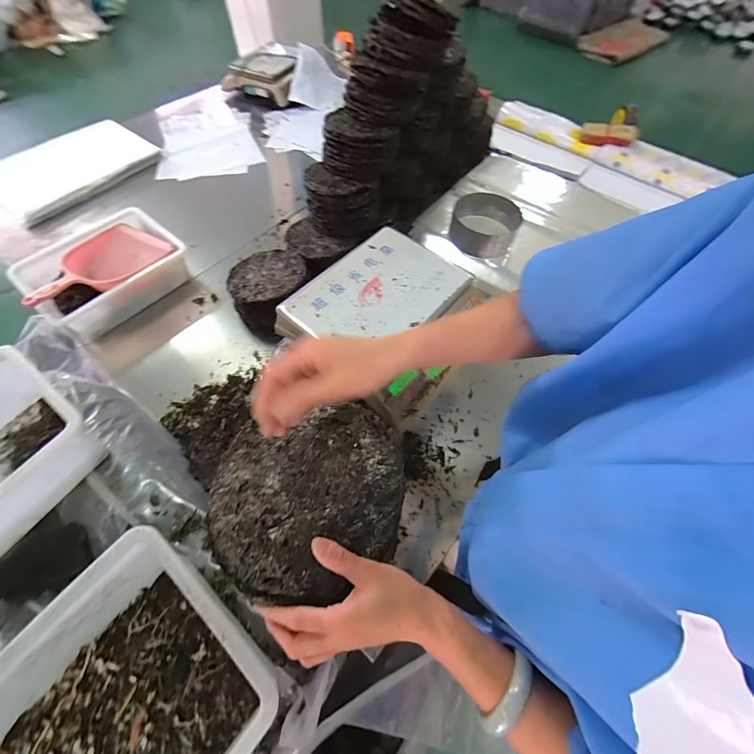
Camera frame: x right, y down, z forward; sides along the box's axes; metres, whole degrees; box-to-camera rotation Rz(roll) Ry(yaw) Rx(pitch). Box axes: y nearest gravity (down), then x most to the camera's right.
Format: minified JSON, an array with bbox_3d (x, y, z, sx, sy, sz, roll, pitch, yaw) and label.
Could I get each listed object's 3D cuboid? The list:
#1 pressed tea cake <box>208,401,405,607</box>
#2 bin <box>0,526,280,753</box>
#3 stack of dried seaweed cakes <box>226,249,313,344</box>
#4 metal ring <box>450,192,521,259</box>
[{"bbox_3d":[-0.065,0.118,0.350,0.189,0.023,0.169,-12,60,-8],"label":"pressed tea cake"},{"bbox_3d":[-0.304,0.397,0.389,0.276,0.122,0.333,35,65,18],"label":"bin"},{"bbox_3d":[-0.256,-0.210,0.847,0.181,0.109,0.180,-37,67,-21],"label":"stack of dried seaweed cakes"},{"bbox_3d":[0.293,-0.410,0.954,0.178,0.076,0.149,13,60,6],"label":"metal ring"}]

